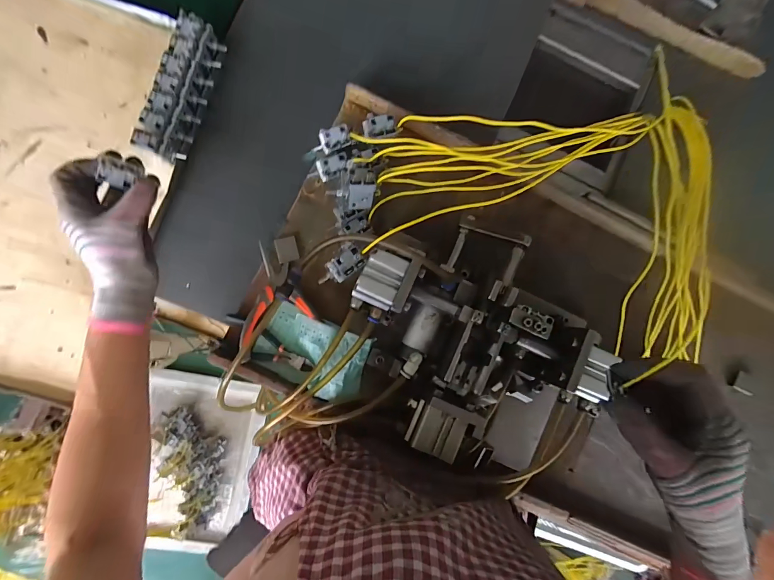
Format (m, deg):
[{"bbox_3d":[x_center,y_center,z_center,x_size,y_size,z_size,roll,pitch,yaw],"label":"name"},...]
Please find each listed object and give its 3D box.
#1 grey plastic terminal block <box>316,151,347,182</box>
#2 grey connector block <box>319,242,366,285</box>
[{"bbox_3d":[-0.064,-0.150,0.431,0.038,0.016,0.025,-14,111,13],"label":"grey plastic terminal block"},{"bbox_3d":[-0.050,-0.025,0.379,0.052,0.012,0.029,-43,89,-5],"label":"grey connector block"}]

